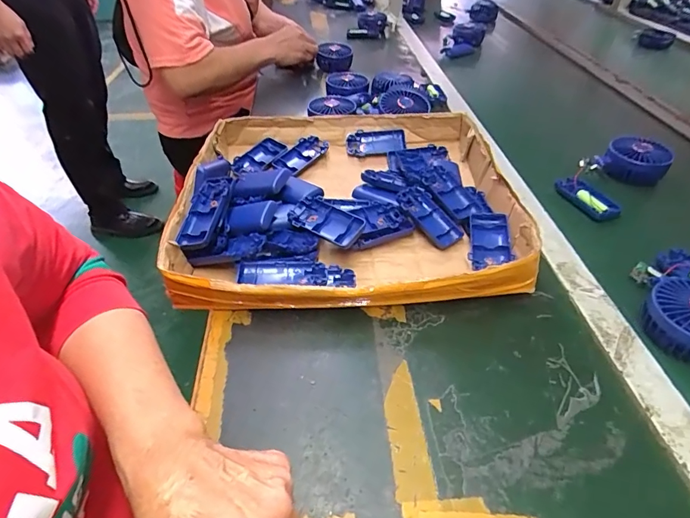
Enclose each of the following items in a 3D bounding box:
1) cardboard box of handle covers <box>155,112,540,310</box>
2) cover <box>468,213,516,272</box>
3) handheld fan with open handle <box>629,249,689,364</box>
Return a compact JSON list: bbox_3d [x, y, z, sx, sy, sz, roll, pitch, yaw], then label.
[{"bbox_3d":[0.003,-0.083,0.570,0.414,0.069,0.375,-1,42,0],"label":"cardboard box of handle covers"},{"bbox_3d":[0.177,-0.022,0.516,0.048,0.024,0.084,7,43,8],"label":"cover"},{"bbox_3d":[0.368,0.037,0.448,0.105,0.037,0.150,32,51,31],"label":"handheld fan with open handle"}]

